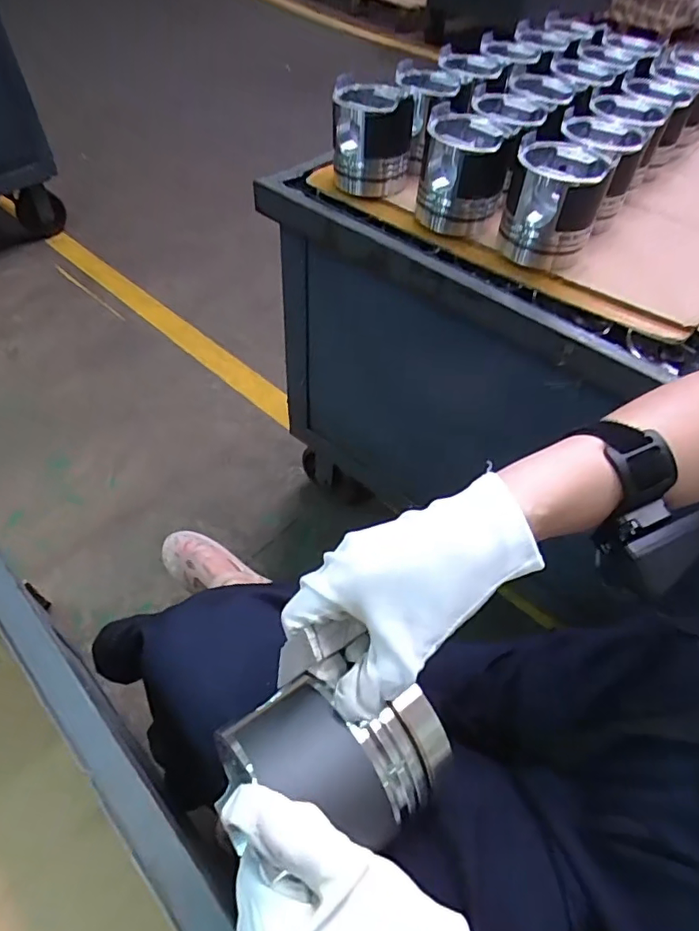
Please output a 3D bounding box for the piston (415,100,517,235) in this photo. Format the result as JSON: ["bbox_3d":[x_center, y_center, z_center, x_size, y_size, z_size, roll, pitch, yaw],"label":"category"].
[{"bbox_3d":[0.135,-0.344,0.633,0.098,0.100,0.099,18,53,10],"label":"piston"}]

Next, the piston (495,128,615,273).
[{"bbox_3d":[0.225,-0.291,0.597,0.098,0.099,0.100,20,53,11],"label":"piston"}]

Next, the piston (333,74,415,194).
[{"bbox_3d":[0.029,-0.410,0.673,0.097,0.114,0.097,4,52,-1],"label":"piston"}]

